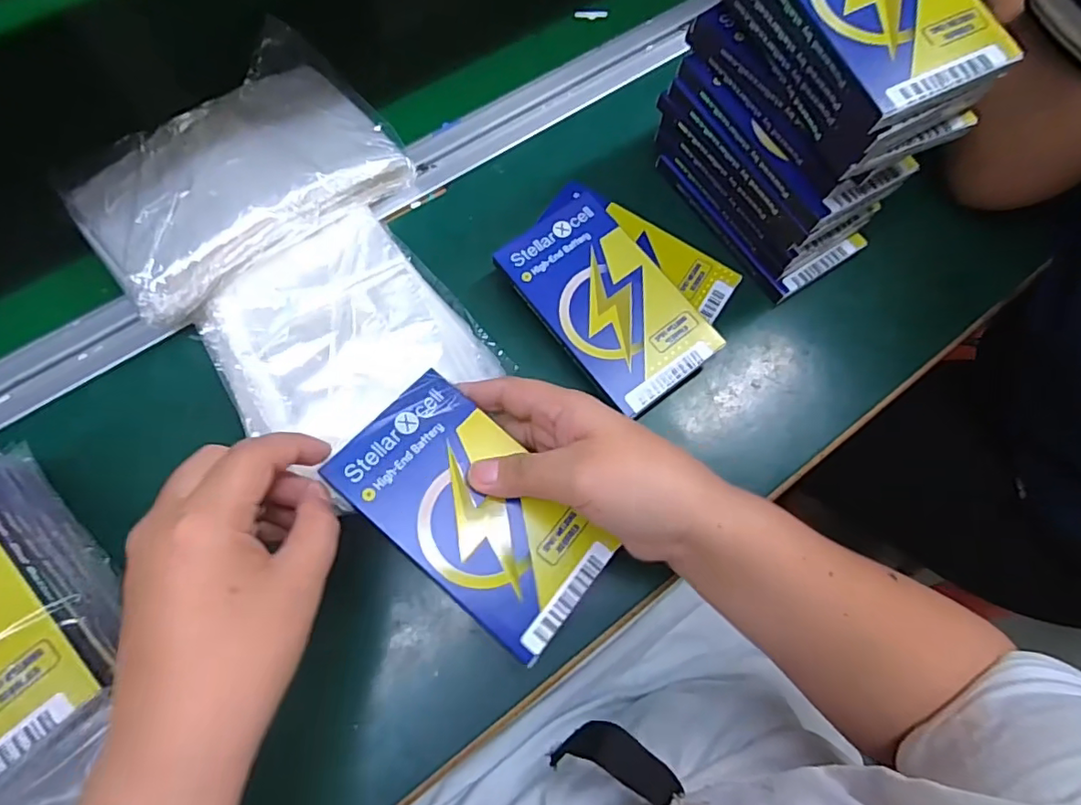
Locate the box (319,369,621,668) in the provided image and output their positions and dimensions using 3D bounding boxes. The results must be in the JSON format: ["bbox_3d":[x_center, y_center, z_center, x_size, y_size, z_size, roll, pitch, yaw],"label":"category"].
[{"bbox_3d":[-0.032,0.051,0.276,0.131,0.018,0.074,41,73,12],"label":"box"}]

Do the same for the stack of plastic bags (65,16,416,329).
[{"bbox_3d":[-0.193,-0.147,0.362,0.184,0.041,0.127,-41,77,-15],"label":"stack of plastic bags"}]

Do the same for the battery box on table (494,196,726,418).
[{"bbox_3d":[0.041,-0.062,0.350,0.076,0.017,0.131,-35,75,-14],"label":"battery box on table"}]

